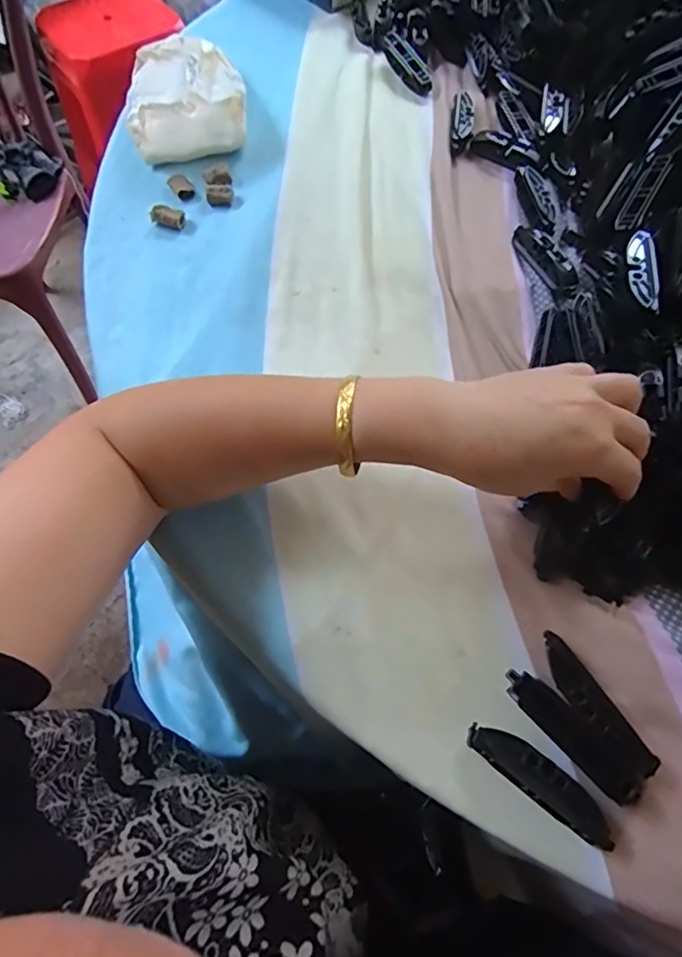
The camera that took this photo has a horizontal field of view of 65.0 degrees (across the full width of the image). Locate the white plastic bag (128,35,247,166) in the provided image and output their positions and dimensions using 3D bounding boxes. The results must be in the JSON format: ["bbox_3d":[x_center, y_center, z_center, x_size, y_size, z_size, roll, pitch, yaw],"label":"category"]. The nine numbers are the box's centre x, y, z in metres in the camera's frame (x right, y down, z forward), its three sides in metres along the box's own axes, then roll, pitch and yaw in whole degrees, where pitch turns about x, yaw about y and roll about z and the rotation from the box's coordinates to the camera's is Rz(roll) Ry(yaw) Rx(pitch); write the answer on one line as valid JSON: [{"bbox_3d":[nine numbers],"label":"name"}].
[{"bbox_3d":[-0.147,-0.363,0.500,0.110,0.037,0.154,-11,66,-3],"label":"white plastic bag"}]

